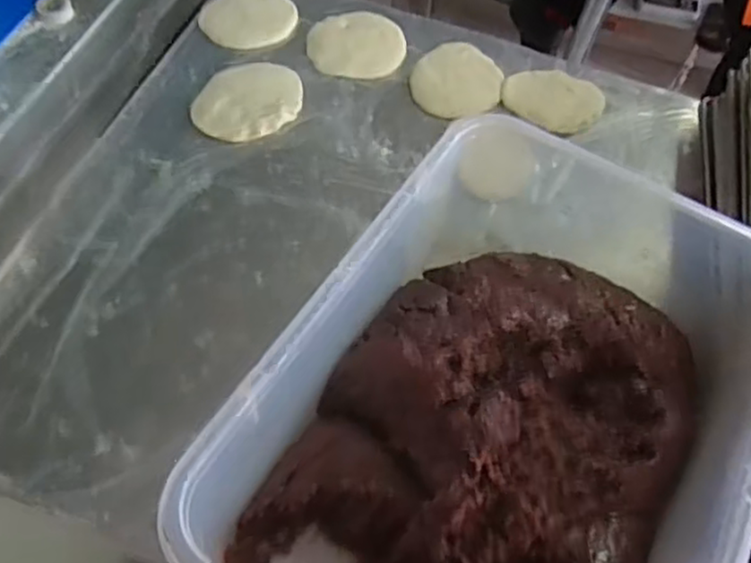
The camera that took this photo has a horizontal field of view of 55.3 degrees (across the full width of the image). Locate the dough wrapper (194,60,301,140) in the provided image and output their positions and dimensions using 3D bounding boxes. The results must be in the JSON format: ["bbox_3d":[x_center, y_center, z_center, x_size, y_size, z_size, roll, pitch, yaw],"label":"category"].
[{"bbox_3d":[-0.120,-0.172,0.685,0.088,0.004,0.107,23,59,4],"label":"dough wrapper"}]

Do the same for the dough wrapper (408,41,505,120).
[{"bbox_3d":[0.084,-0.206,0.731,0.089,0.012,0.106,23,57,9],"label":"dough wrapper"}]

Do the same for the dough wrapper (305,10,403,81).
[{"bbox_3d":[-0.017,-0.245,0.741,0.102,0.011,0.090,-17,64,-16],"label":"dough wrapper"}]

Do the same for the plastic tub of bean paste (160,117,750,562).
[{"bbox_3d":[0.102,0.067,0.479,0.265,0.135,0.415,29,59,11],"label":"plastic tub of bean paste"}]

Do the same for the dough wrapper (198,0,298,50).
[{"bbox_3d":[-0.132,-0.277,0.750,0.099,0.005,0.084,-16,66,-15],"label":"dough wrapper"}]

